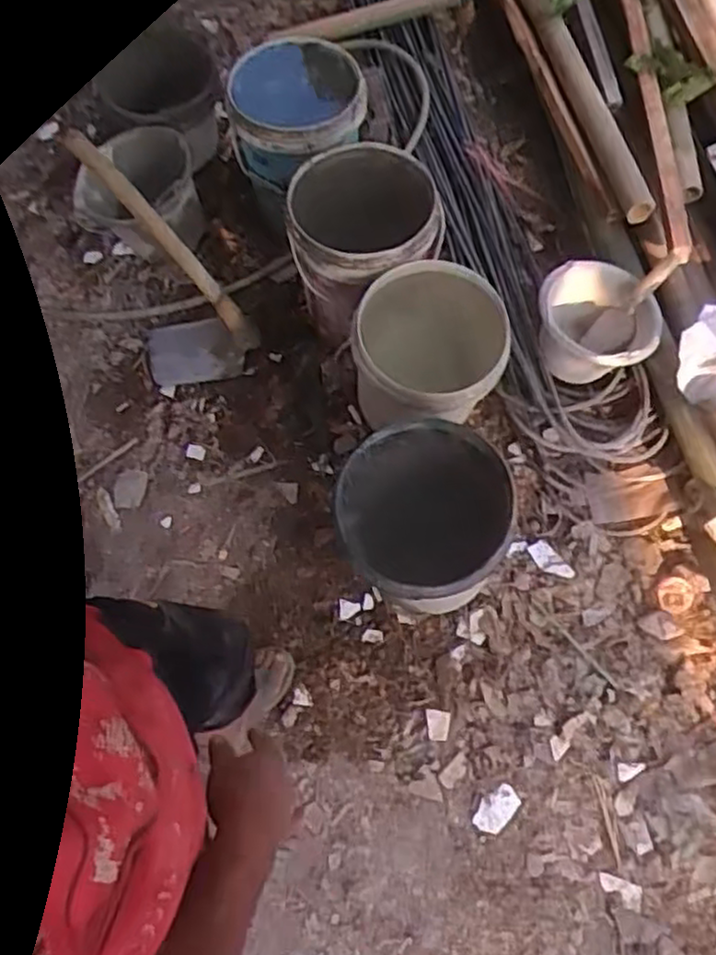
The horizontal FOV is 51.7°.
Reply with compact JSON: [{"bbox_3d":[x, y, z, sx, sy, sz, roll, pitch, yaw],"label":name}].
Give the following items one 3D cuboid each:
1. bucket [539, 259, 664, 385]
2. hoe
[{"bbox_3d":[0.510,-0.324,1.597,0.256,0.135,0.237,0,66,1],"label":"bucket"},{"bbox_3d":[-0.395,-0.433,1.625,0.273,0.663,0.152,-8,66,-2],"label":"hoe"}]

